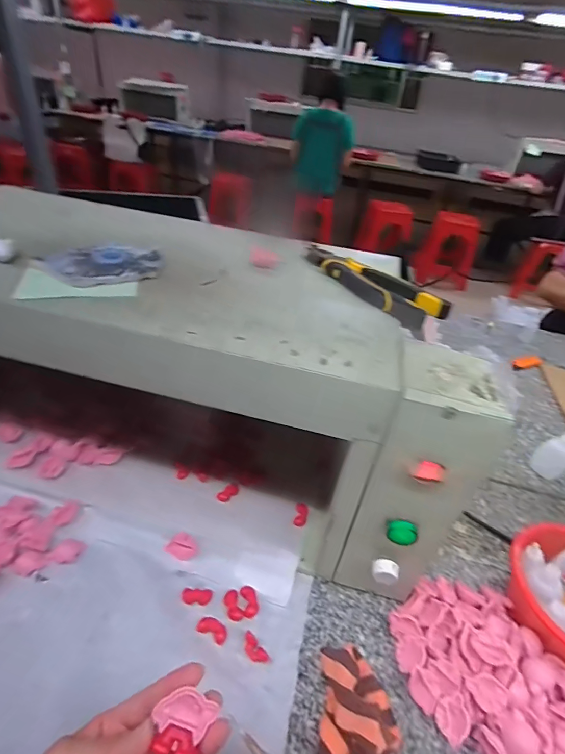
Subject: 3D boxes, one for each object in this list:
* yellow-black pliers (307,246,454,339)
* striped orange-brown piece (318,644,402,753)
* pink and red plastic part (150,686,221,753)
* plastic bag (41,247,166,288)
[{"bbox_3d":[0.089,-0.101,0.414,0.048,0.023,0.180,-19,44,-31],"label":"yellow-black pliers"},{"bbox_3d":[0.072,0.296,0.355,0.073,0.038,0.090,10,37,3],"label":"striped orange-brown piece"},{"bbox_3d":[-0.060,0.212,0.241,0.034,0.008,0.030,15,37,9],"label":"pink and red plastic part"},{"bbox_3d":[-0.171,-0.111,0.384,0.108,0.017,0.080,-10,40,-22],"label":"plastic bag"}]

